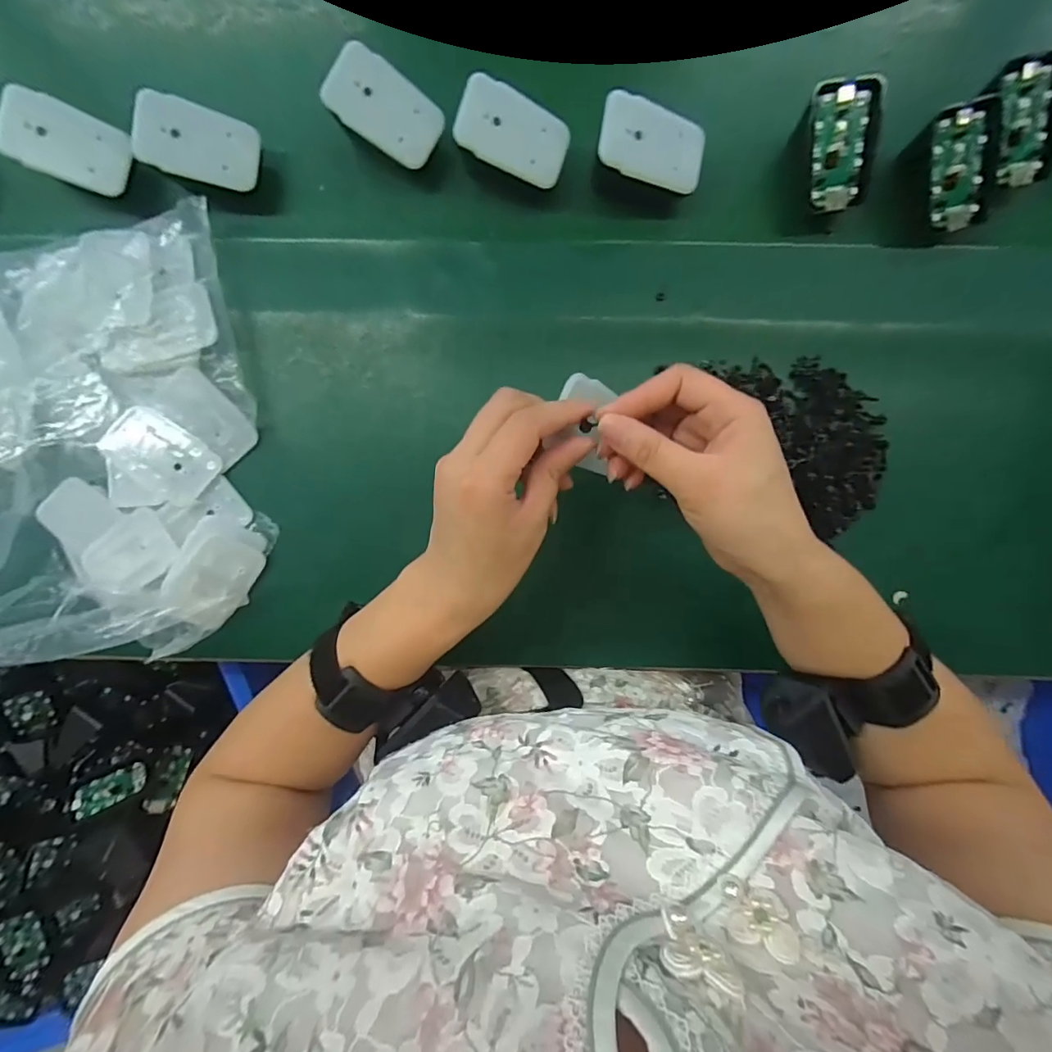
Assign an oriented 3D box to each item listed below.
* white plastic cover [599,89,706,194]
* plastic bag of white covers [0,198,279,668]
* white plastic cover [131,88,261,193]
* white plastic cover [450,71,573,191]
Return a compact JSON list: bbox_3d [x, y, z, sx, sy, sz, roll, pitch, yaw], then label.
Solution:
[{"bbox_3d":[0.079,-0.237,0.301,0.068,0.004,0.043,4,99,-17],"label":"white plastic cover"},{"bbox_3d":[-0.322,-0.036,0.299,0.301,0.099,0.264,-18,94,-2],"label":"plastic bag of white covers"},{"bbox_3d":[-0.208,-0.243,0.309,0.066,0.006,0.043,6,102,-28],"label":"white plastic cover"},{"bbox_3d":[-0.008,-0.243,0.302,0.068,0.004,0.041,16,100,-17],"label":"white plastic cover"}]

